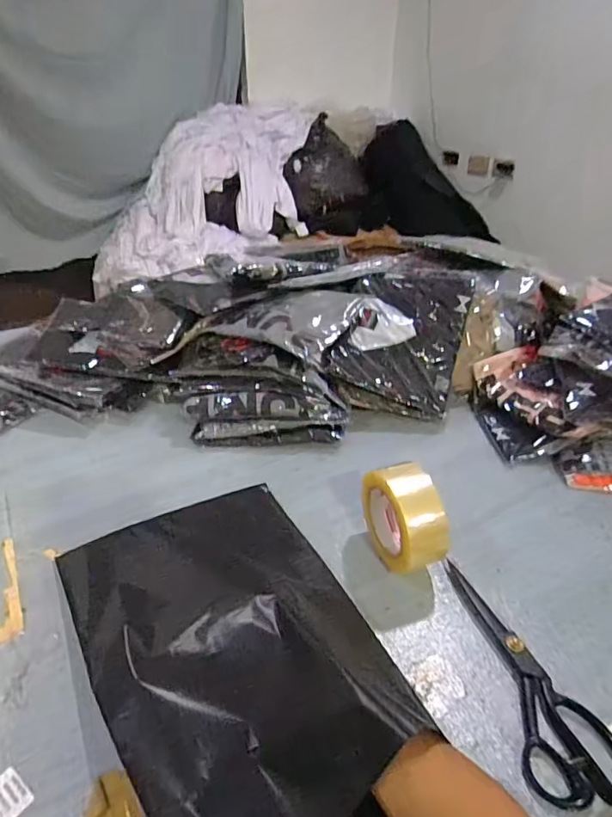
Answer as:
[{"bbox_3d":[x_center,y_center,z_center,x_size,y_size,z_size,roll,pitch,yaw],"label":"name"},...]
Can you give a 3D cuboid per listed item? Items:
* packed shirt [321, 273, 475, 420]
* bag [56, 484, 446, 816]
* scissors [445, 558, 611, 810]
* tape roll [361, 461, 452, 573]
[{"bbox_3d":[0.166,-0.132,0.856,0.205,0.052,0.275,21,74,5],"label":"packed shirt"},{"bbox_3d":[-0.073,0.196,0.488,0.248,0.082,0.381,-20,38,-28],"label":"bag"},{"bbox_3d":[0.216,0.247,0.492,0.083,0.012,0.233,-3,33,-5],"label":"scissors"},{"bbox_3d":[0.113,0.129,0.585,0.051,0.119,0.125,-10,34,-16],"label":"tape roll"}]

